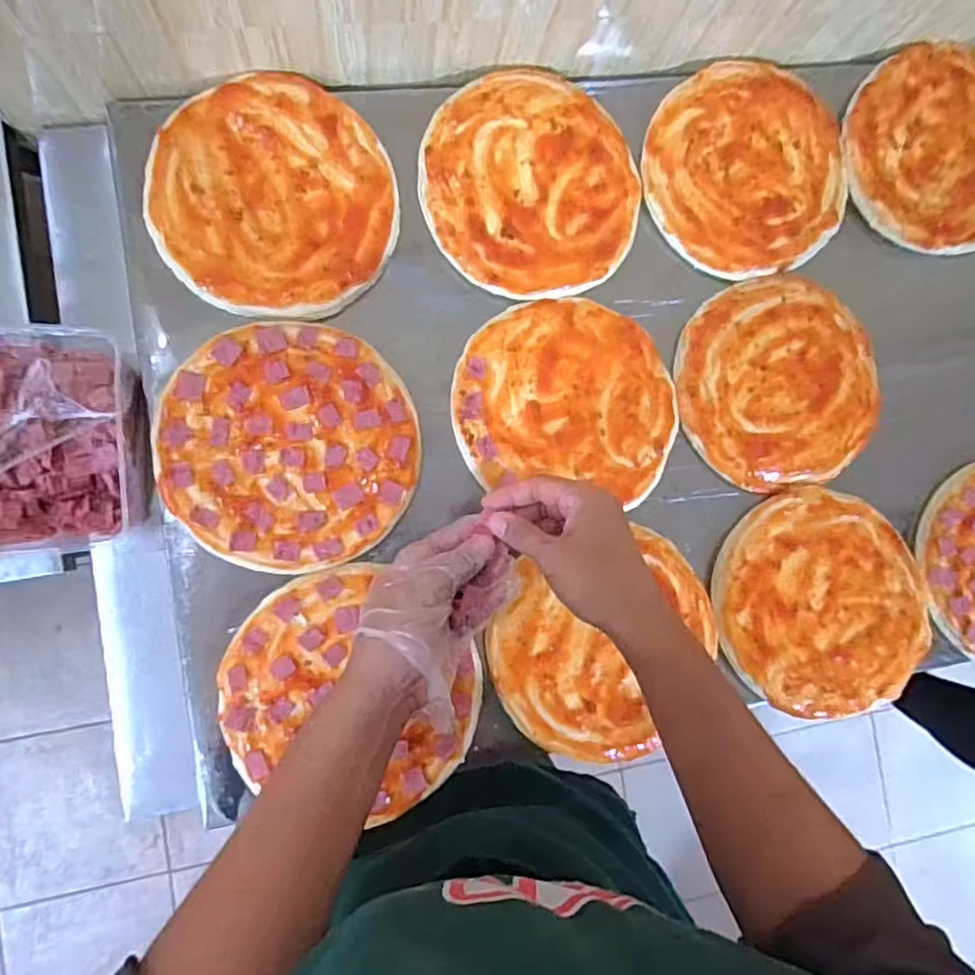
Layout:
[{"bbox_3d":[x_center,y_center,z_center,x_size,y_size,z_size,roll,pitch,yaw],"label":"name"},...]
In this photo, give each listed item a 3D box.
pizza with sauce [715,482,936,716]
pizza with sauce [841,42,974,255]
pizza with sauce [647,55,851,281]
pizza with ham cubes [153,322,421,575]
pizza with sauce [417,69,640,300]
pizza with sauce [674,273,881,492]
[{"bbox_3d":[0.310,0.110,0.595,0.209,0.021,0.191,0,87,-8],"label":"pizza with sauce"},{"bbox_3d":[0.446,-0.329,0.624,0.195,0.017,0.192,0,87,-8],"label":"pizza with sauce"},{"bbox_3d":[0.246,-0.299,0.599,0.191,0.013,0.188,-11,89,-9],"label":"pizza with sauce"},{"bbox_3d":[-0.159,-0.034,0.522,0.199,0.016,0.194,0,87,-8],"label":"pizza with ham cubes"},{"bbox_3d":[0.042,-0.271,0.568,0.194,0.012,0.188,34,83,-5],"label":"pizza with sauce"},{"bbox_3d":[0.273,-0.095,0.601,0.183,0.021,0.195,0,87,-8],"label":"pizza with sauce"}]

